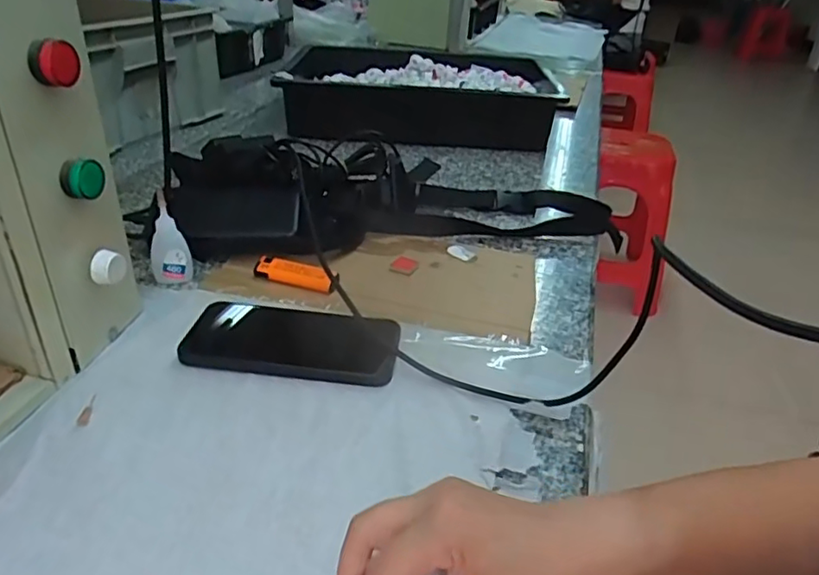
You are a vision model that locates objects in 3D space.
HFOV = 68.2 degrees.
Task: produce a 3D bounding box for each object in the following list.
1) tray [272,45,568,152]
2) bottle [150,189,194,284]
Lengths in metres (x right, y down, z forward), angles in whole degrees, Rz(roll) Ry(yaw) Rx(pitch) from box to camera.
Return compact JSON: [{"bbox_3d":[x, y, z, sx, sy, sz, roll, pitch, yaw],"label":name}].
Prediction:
[{"bbox_3d":[0.009,-0.345,1.055,0.458,0.097,0.296,4,31,0],"label":"tray"},{"bbox_3d":[-0.224,-0.045,0.560,0.034,0.082,0.021,-13,35,-26],"label":"bottle"}]

